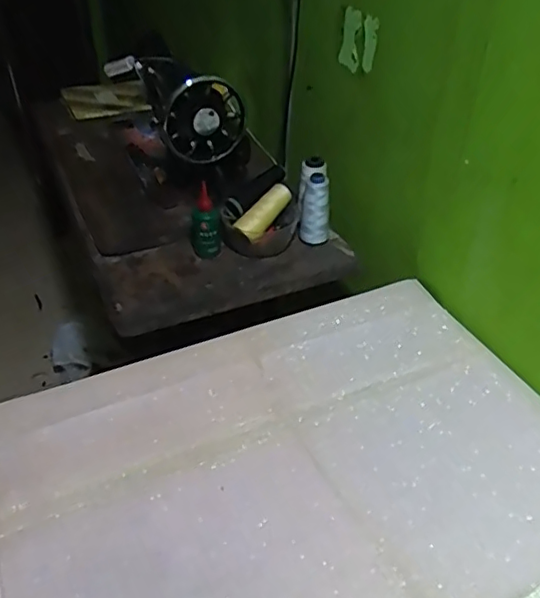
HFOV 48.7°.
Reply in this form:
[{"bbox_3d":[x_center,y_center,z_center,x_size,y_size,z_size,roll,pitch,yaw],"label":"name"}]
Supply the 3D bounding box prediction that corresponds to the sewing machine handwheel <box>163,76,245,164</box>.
[{"bbox_3d":[-0.101,-0.274,0.927,0.125,0.130,0.027,-10,40,-13],"label":"sewing machine handwheel"}]

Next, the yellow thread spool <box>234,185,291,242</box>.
[{"bbox_3d":[-0.007,-0.136,0.929,0.101,0.037,0.036,-48,49,-2],"label":"yellow thread spool"}]

